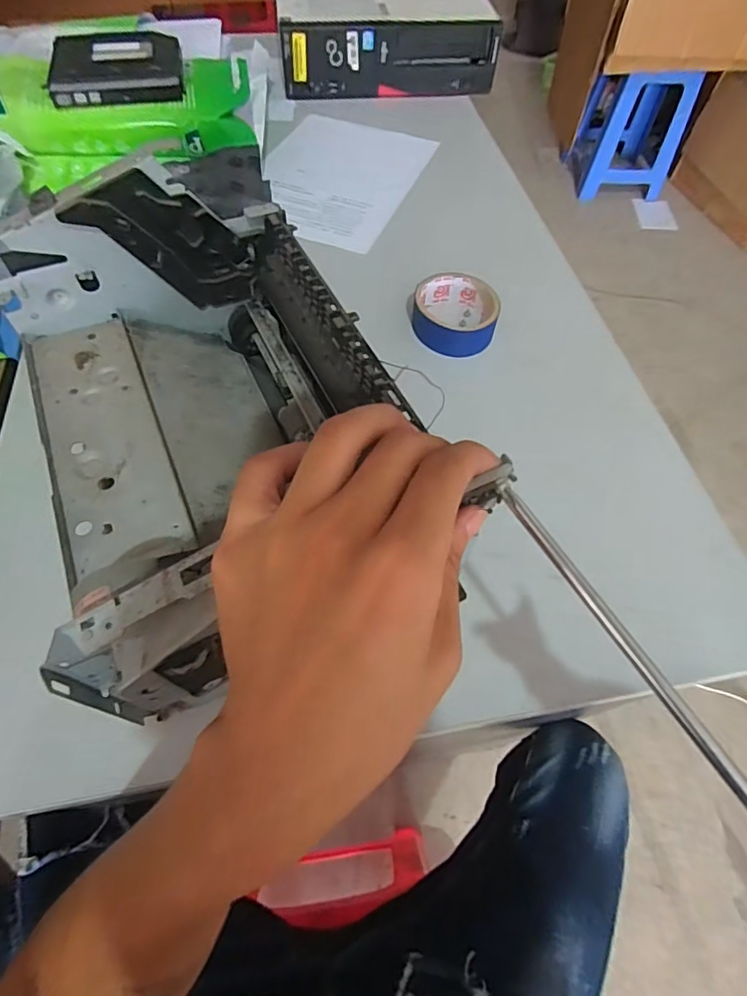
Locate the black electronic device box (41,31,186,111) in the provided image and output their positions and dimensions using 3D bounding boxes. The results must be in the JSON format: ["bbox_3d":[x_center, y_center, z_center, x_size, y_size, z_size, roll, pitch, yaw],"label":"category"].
[{"bbox_3d":[-0.285,-0.483,0.557,0.136,0.019,0.138,-12,61,-9],"label":"black electronic device box"}]

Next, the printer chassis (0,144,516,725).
[{"bbox_3d":[-0.107,-0.054,0.319,0.202,0.137,0.313,-21,63,-14],"label":"printer chassis"}]

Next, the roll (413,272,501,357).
[{"bbox_3d":[0.084,-0.191,0.516,0.084,0.039,0.077,1,59,-2],"label":"roll"}]

